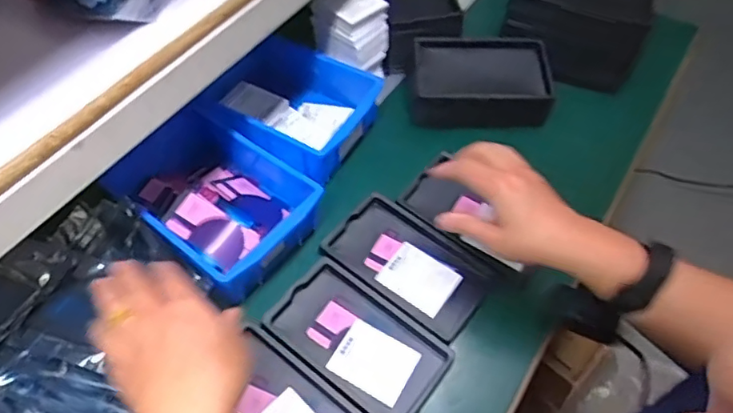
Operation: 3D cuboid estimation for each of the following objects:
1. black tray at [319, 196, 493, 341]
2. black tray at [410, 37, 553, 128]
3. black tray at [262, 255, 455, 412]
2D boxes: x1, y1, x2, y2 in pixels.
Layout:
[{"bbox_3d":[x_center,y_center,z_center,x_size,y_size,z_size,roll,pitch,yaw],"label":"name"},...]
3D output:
[{"bbox_3d":[0.043,0.055,0.569,0.159,0.016,0.095,32,60,20],"label":"black tray"},{"bbox_3d":[0.138,-0.155,0.693,0.163,0.062,0.099,3,54,2],"label":"black tray"},{"bbox_3d":[-0.009,0.122,0.521,0.161,0.013,0.095,33,61,21],"label":"black tray"}]

